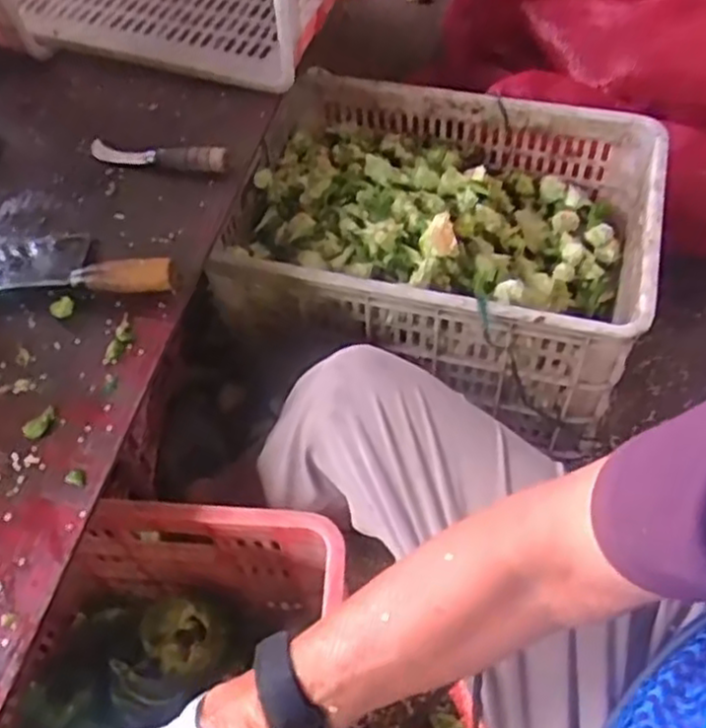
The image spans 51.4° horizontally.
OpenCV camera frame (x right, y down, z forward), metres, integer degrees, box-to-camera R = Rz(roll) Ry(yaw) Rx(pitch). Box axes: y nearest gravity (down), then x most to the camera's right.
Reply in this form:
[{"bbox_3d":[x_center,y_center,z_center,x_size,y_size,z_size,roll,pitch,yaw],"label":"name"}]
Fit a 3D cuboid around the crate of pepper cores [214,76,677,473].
[{"bbox_3d":[0.117,-0.159,0.950,0.492,0.198,0.364,12,57,11],"label":"crate of pepper cores"}]

